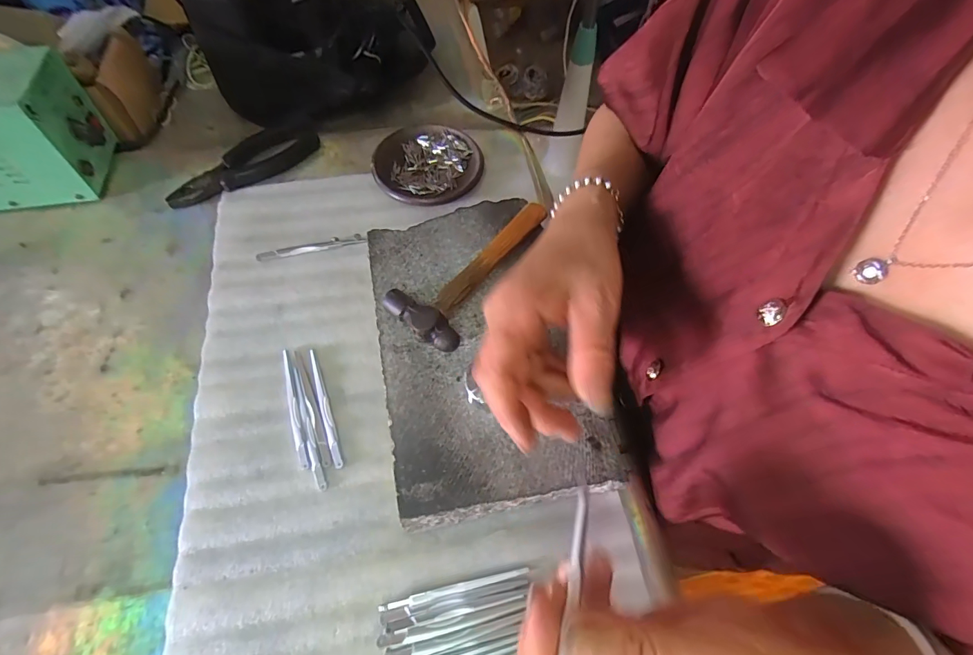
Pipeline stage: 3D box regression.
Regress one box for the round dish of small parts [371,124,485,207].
[{"bbox_3d":[-0.061,-0.171,0.448,0.110,0.013,0.106,0,64,0],"label":"round dish of small parts"}]

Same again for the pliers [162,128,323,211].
[{"bbox_3d":[-0.255,-0.171,0.445,0.155,0.014,0.060,-39,70,-17],"label":"pliers"}]

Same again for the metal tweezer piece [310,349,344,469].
[{"bbox_3d":[-0.131,0.063,0.344,0.008,0.005,0.101,-18,66,-8],"label":"metal tweezer piece"}]

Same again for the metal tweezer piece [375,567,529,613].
[{"bbox_3d":[-0.021,0.181,0.294,0.103,0.008,0.006,-12,65,-5],"label":"metal tweezer piece"}]

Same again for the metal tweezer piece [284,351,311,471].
[{"bbox_3d":[-0.156,0.064,0.343,0.009,0.004,0.102,-19,66,-9],"label":"metal tweezer piece"}]

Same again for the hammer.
[{"bbox_3d":[-0.011,-0.052,0.334,0.060,0.022,0.149,31,68,14],"label":"hammer"}]

